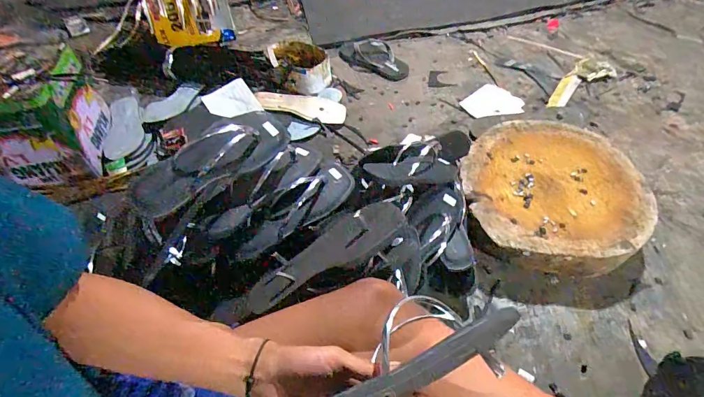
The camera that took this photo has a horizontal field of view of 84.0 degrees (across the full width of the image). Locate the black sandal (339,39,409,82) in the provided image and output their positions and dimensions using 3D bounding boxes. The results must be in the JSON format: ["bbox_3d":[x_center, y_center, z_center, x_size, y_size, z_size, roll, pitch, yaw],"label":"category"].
[{"bbox_3d":[0.078,-0.451,1.250,0.229,0.054,0.107,25,56,24],"label":"black sandal"}]

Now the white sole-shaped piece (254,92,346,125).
[{"bbox_3d":[-0.139,-0.256,1.075,0.241,0.019,0.096,6,53,-7],"label":"white sole-shaped piece"}]

